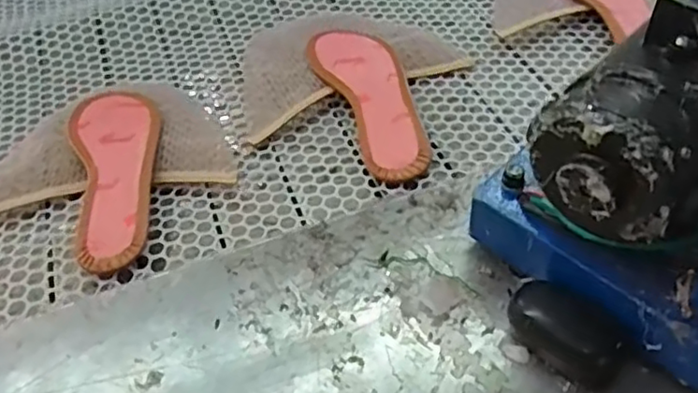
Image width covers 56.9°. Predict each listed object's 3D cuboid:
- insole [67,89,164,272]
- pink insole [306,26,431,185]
[{"bbox_3d":[-0.199,-0.030,0.553,0.078,0.016,0.231,-16,48,-10],"label":"insole"},{"bbox_3d":[0.014,-0.098,0.590,0.076,0.018,0.230,-11,47,-6],"label":"pink insole"}]

